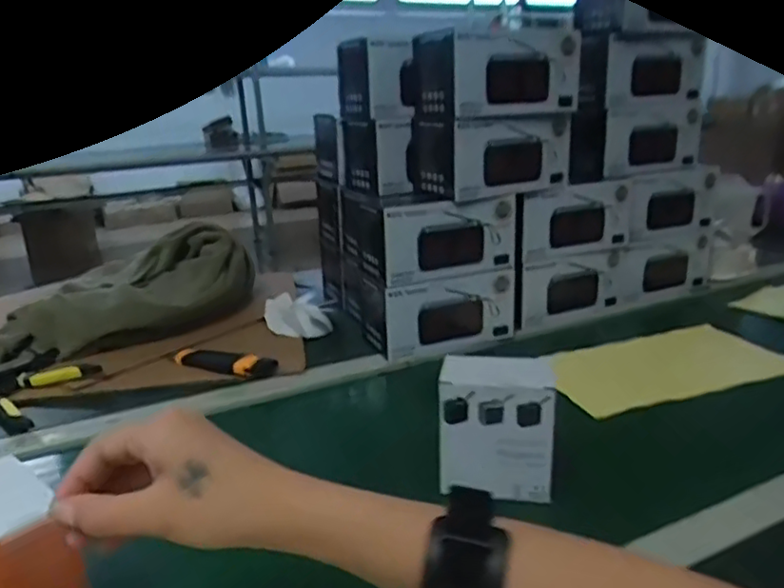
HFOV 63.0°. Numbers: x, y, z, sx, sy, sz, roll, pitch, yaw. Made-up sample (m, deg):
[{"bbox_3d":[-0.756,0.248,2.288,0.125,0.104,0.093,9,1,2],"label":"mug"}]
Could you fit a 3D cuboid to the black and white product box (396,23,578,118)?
[{"bbox_3d":[0.131,-0.286,0.844,0.203,0.101,0.125,-11,19,-24],"label":"black and white product box"}]

